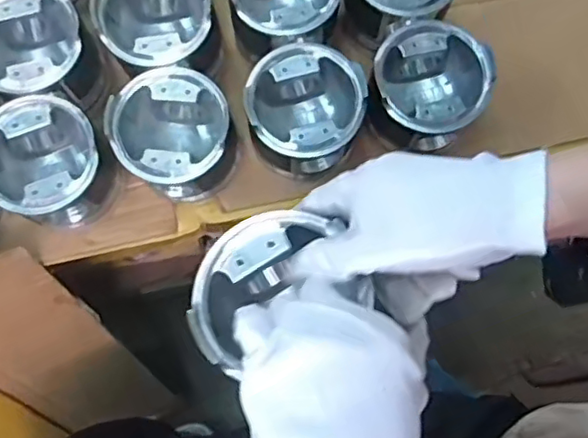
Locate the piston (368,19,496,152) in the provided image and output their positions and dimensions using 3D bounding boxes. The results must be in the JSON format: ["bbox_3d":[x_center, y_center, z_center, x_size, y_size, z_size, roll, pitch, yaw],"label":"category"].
[{"bbox_3d":[0.114,-0.111,0.548,0.096,0.086,0.090,0,80,-1],"label":"piston"}]

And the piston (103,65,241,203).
[{"bbox_3d":[-0.102,-0.071,0.546,0.098,0.079,0.101,0,80,-1],"label":"piston"}]

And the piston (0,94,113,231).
[{"bbox_3d":[-0.211,-0.045,0.551,0.095,0.105,0.099,0,80,-1],"label":"piston"}]

